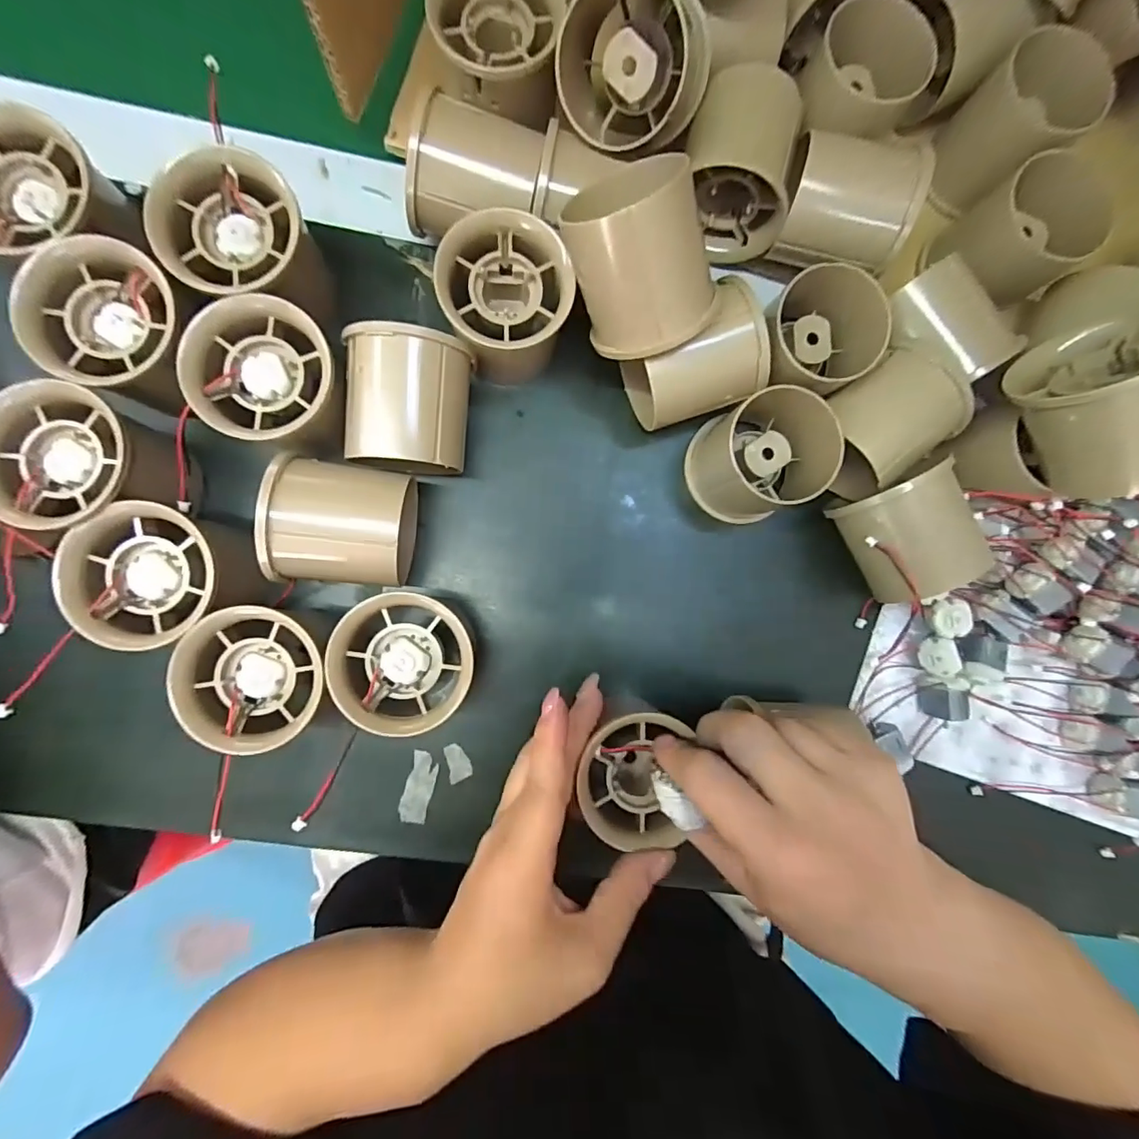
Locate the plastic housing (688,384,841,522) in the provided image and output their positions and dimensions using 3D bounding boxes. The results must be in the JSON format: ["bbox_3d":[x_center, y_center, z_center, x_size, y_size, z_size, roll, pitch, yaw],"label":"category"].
[{"bbox_3d":[0.089,-0.053,0.246,0.052,0.052,0.053,0,88,-5],"label":"plastic housing"}]

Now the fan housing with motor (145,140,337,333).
[{"bbox_3d":[-0.135,-0.133,0.225,0.053,0.053,0.055,0,88,-5],"label":"fan housing with motor"}]

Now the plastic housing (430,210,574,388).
[{"bbox_3d":[-0.028,-0.114,0.232,0.055,0.048,0.060,15,87,-5],"label":"plastic housing"}]

